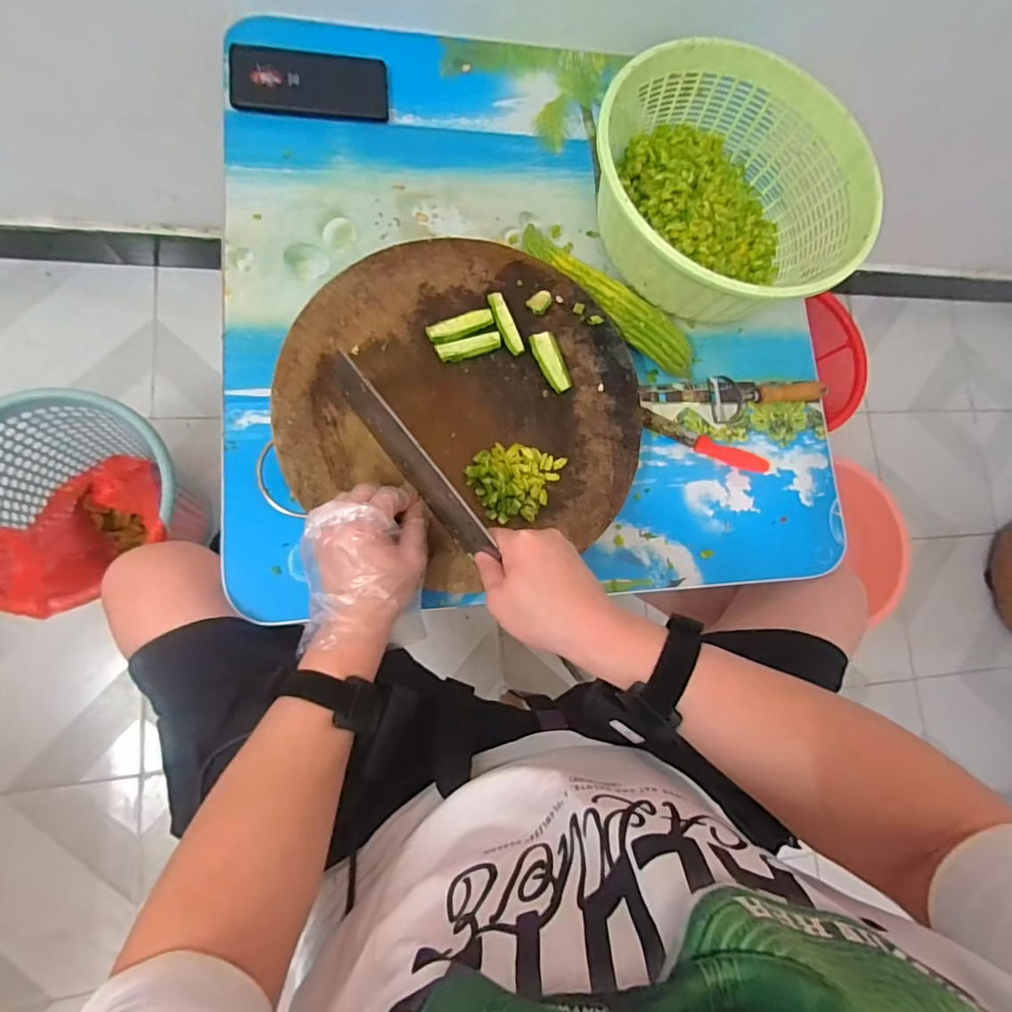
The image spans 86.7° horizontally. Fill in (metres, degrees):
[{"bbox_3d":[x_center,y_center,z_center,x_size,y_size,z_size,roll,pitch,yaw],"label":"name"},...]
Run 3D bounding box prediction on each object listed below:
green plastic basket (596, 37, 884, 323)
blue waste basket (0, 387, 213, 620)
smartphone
[{"bbox_3d":[0.223,-0.328,0.560,0.264,0.128,0.273,2,80,-11],"label":"green plastic basket"},{"bbox_3d":[-0.574,-0.002,0.770,0.263,0.253,0.261,2,80,-11],"label":"blue waste basket"},{"bbox_3d":[-0.210,-0.454,0.574,0.160,0.011,0.075,-4,86,-13],"label":"smartphone"}]

